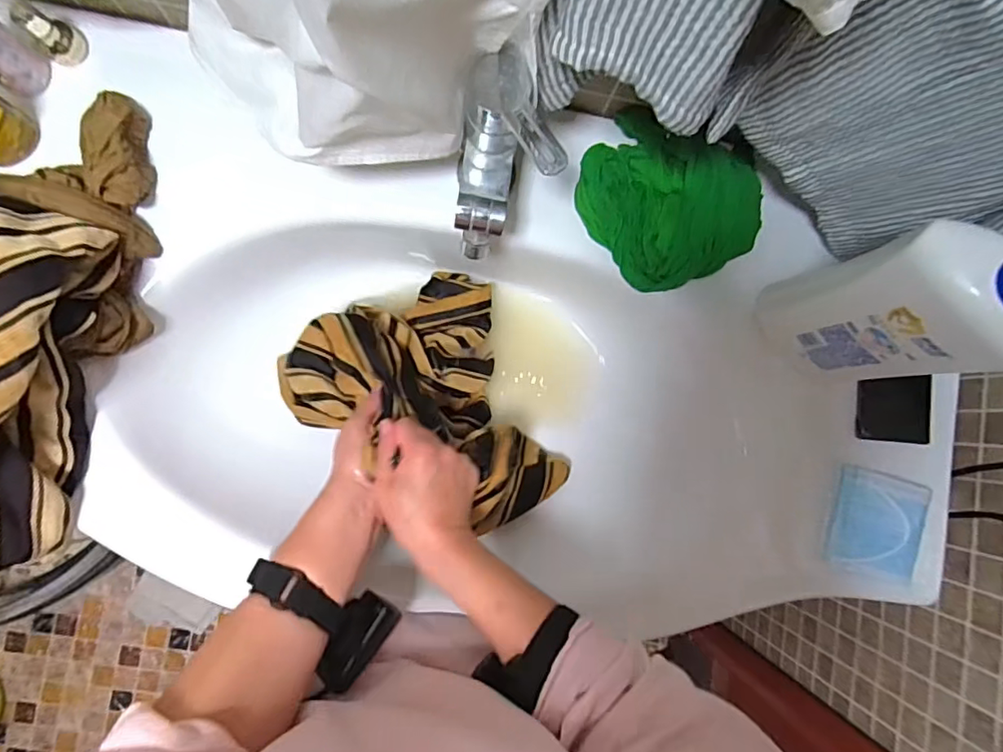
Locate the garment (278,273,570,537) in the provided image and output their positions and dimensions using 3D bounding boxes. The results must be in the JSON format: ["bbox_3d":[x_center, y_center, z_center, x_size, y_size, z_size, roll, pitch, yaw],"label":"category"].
[{"bbox_3d":[-0.076,0.035,0.569,0.225,0.154,0.266,-25,88,-6],"label":"garment"}]

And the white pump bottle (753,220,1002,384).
[{"bbox_3d":[0.293,-0.043,0.404,0.046,0.270,0.112,-35,89,-6],"label":"white pump bottle"}]

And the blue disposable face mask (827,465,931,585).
[{"bbox_3d":[0.359,0.140,0.528,0.094,0.011,0.091,14,85,-4],"label":"blue disposable face mask"}]

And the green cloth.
[{"bbox_3d":[0.150,-0.163,0.498,0.135,0.053,0.158,-38,90,-6],"label":"green cloth"}]

